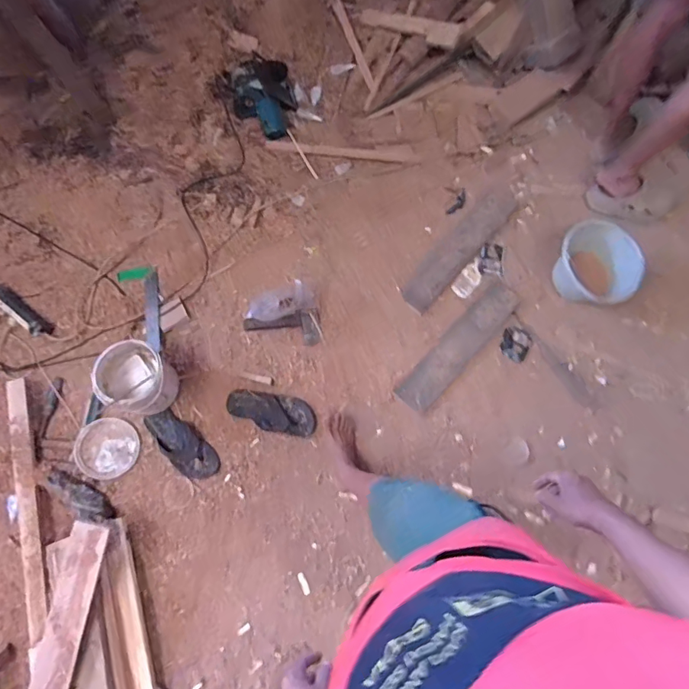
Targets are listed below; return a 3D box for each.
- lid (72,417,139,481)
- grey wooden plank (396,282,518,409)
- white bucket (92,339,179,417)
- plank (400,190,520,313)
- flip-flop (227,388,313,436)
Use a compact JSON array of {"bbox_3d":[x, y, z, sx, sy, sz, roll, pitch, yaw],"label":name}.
[{"bbox_3d":[-0.734,0.317,1.402,0.186,0.020,0.175,0,75,2],"label":"lid"},{"bbox_3d":[0.379,-0.003,1.473,0.112,0.019,0.519,42,80,12],"label":"grey wooden plank"},{"bbox_3d":[-0.608,0.102,1.352,0.193,0.223,0.187,0,74,-1],"label":"white bucket"},{"bbox_3d":[0.429,-0.365,1.677,0.132,0.022,0.621,38,73,11],"label":"plank"},{"bbox_3d":[-0.229,0.212,1.422,0.276,0.027,0.112,8,75,4],"label":"flip-flop"}]

